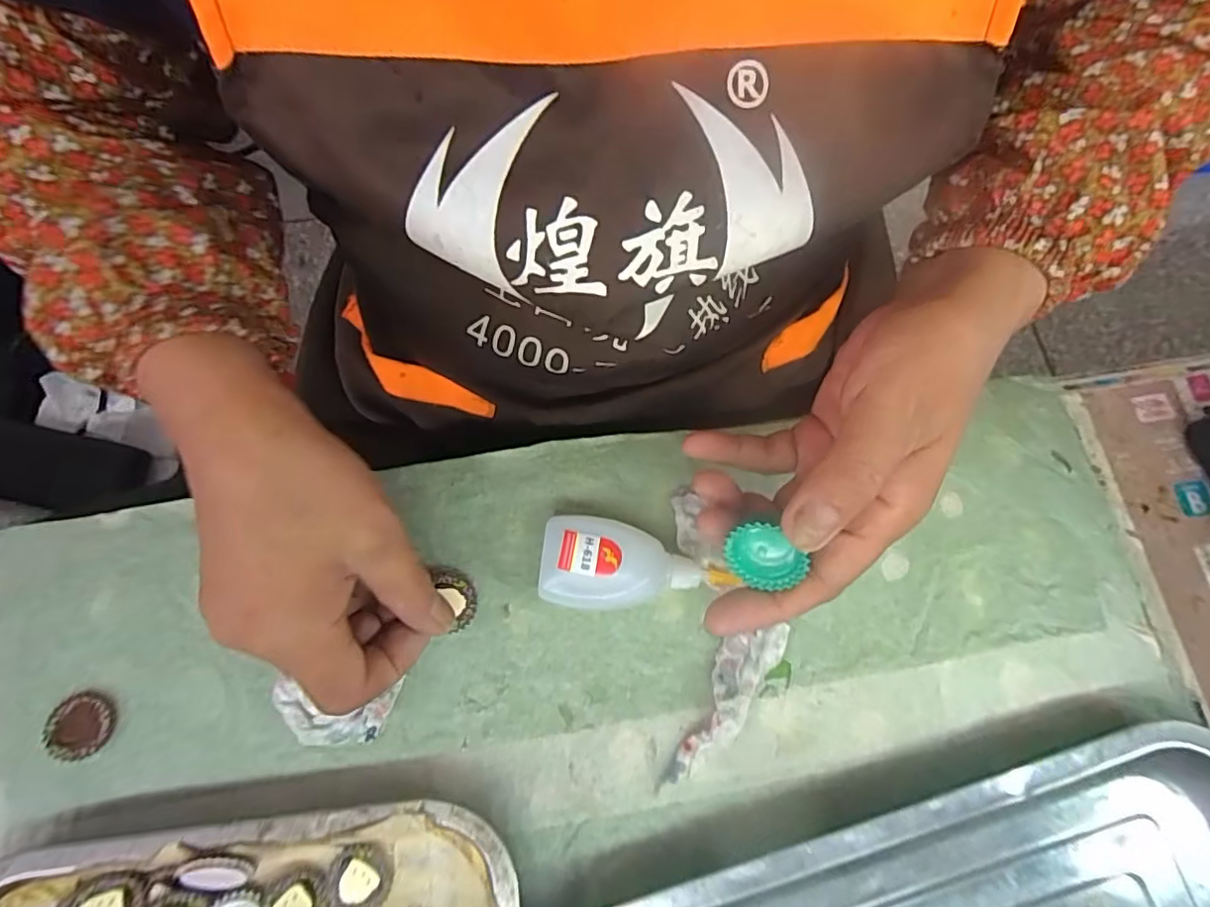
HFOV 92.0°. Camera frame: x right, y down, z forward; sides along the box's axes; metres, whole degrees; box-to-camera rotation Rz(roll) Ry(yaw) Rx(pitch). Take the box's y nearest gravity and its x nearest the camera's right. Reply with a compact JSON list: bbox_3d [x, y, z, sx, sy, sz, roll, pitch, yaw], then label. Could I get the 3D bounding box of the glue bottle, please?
[{"bbox_3d":[0.016,0.059,0.292,0.094,0.029,0.043,9,74,1],"label":"glue bottle"}]

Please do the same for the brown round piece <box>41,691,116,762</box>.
[{"bbox_3d":[-0.248,0.129,0.275,0.028,0.005,0.029,0,74,-2],"label":"brown round piece"}]

